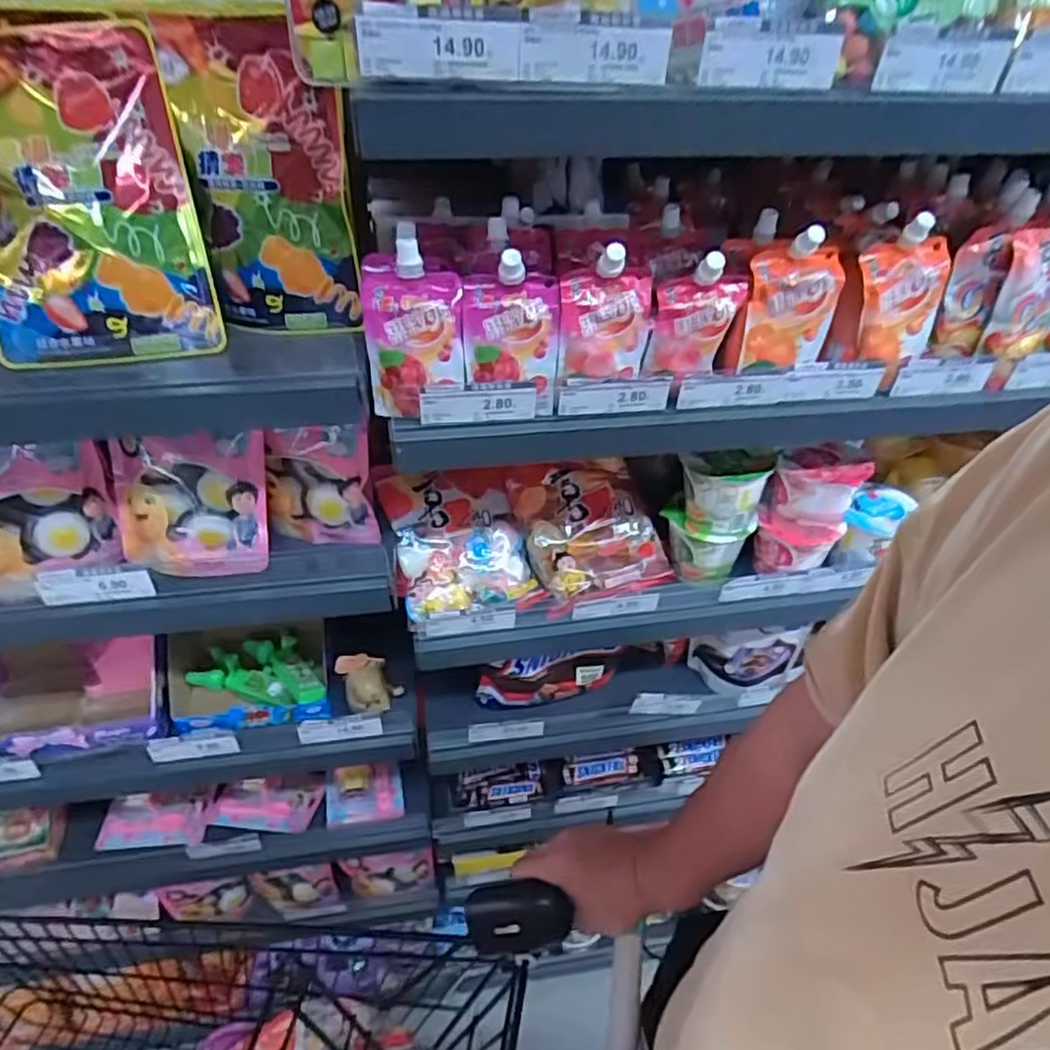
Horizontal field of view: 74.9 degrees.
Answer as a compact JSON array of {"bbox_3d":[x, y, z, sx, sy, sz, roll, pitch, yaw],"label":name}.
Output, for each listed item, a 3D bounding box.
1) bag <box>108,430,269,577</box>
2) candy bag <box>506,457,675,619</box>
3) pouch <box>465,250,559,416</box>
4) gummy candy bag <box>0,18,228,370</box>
[{"bbox_3d":[-0.332,-0.020,0.675,0.145,0.140,0.028,0,13,-4],"label":"bag"},{"bbox_3d":[0.074,0.000,0.829,0.155,0.028,0.181,-18,80,-5],"label":"candy bag"},{"bbox_3d":[-0.012,-0.164,0.575,0.077,0.125,0.034,-4,40,-7],"label":"pouch"},{"bbox_3d":[-0.357,-0.250,0.537,0.181,0.235,0.053,-8,19,-12],"label":"gummy candy bag"}]

